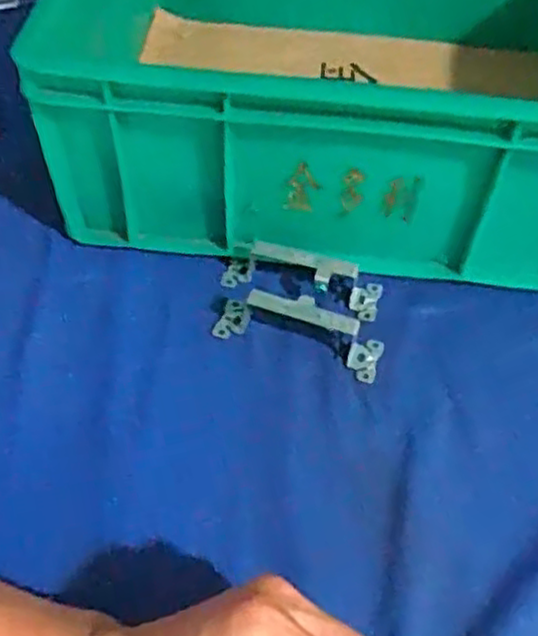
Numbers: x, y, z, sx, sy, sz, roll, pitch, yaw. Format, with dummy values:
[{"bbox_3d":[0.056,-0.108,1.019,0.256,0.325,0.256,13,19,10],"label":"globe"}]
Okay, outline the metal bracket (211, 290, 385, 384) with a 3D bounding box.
[{"bbox_3d":[0.020,0.007,0.451,0.103,0.030,0.030,15,53,9],"label":"metal bracket"}]

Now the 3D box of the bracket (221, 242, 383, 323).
[{"bbox_3d":[0.022,-0.028,0.476,0.104,0.035,0.031,10,52,6],"label":"bracket"}]

